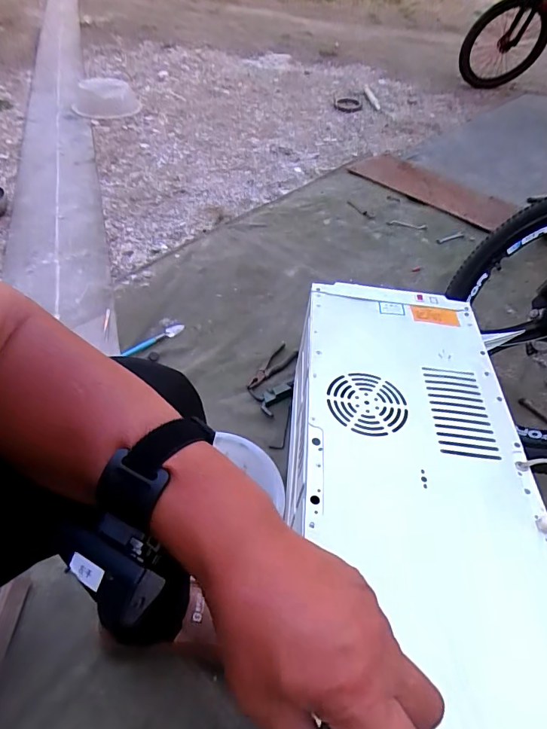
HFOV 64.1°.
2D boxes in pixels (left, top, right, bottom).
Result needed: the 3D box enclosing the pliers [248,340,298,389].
[{"bbox_3d":[0.002,0.008,1.051,0.057,0.013,0.173,25,51,21],"label":"pliers"}]

